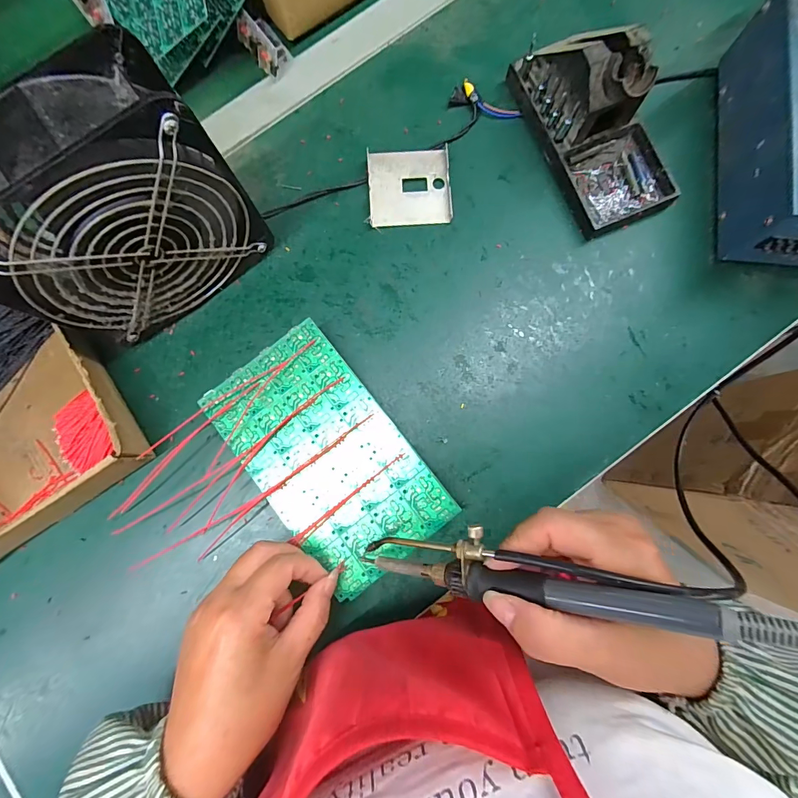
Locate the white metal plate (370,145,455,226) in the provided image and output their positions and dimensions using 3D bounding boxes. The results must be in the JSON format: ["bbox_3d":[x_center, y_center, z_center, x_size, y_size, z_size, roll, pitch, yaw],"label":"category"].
[{"bbox_3d":[0.009,-0.180,0.340,0.068,0.007,0.066,-3,84,0],"label":"white metal plate"}]

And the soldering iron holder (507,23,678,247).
[{"bbox_3d":[0.160,-0.221,0.307,0.079,0.068,0.160,-21,84,-1],"label":"soldering iron holder"}]

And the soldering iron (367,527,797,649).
[{"bbox_3d":[0.066,0.084,0.193,0.194,0.013,0.031,-5,83,35],"label":"soldering iron"}]

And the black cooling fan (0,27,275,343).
[{"bbox_3d":[-0.178,-0.116,0.263,0.145,0.151,0.062,-37,85,-3],"label":"black cooling fan"}]

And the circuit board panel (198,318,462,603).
[{"bbox_3d":[-0.052,0.042,0.287,0.103,0.007,0.179,-38,85,-3],"label":"circuit board panel"}]

